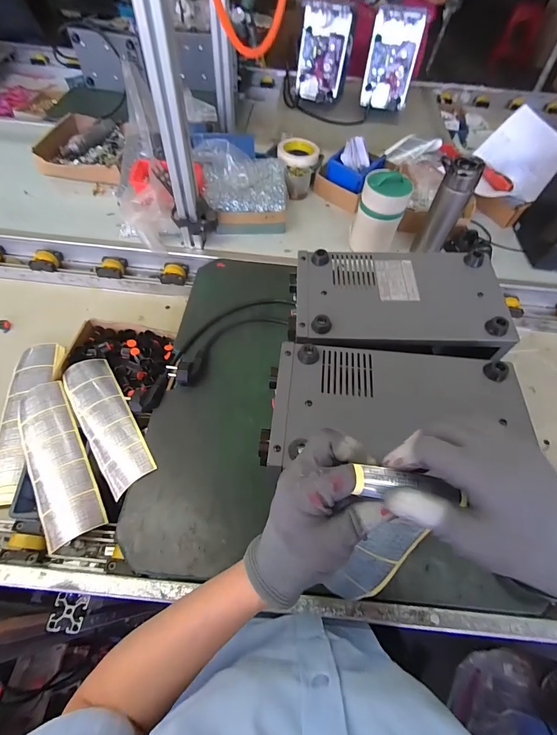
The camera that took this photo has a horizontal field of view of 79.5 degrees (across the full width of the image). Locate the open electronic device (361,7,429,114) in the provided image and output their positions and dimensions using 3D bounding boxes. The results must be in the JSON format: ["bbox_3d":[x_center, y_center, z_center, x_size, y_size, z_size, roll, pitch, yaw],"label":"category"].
[{"bbox_3d":[0.374,-1.016,1.113,0.157,0.246,0.047,12,41,7],"label":"open electronic device"}]

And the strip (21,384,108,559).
[{"bbox_3d":[-0.346,0.136,0.520,0.075,0.019,0.263,-27,63,-19],"label":"strip"}]

